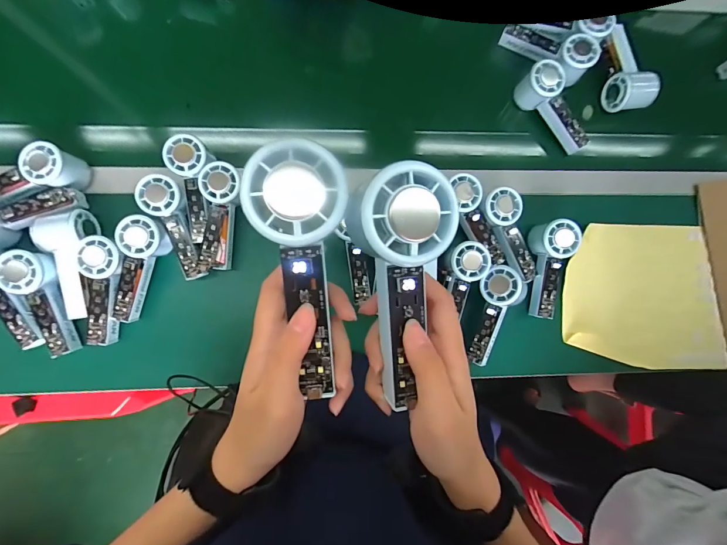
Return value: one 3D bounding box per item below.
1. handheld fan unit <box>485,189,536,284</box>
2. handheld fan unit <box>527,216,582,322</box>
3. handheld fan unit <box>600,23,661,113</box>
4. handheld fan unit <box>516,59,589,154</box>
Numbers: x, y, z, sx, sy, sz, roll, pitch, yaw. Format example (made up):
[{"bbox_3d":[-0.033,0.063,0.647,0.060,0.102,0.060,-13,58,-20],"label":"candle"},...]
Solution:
[{"bbox_3d":[0.227,-0.057,0.541,0.052,0.029,0.147,-25,103,-5],"label":"handheld fan unit"},{"bbox_3d":[0.283,-0.005,0.549,0.051,0.067,0.146,15,86,-3],"label":"handheld fan unit"},{"bbox_3d":[0.435,-0.338,0.589,0.063,0.050,0.150,0,74,-4],"label":"handheld fan unit"},{"bbox_3d":[0.315,-0.266,0.572,0.048,0.058,0.143,-39,90,-6],"label":"handheld fan unit"}]

